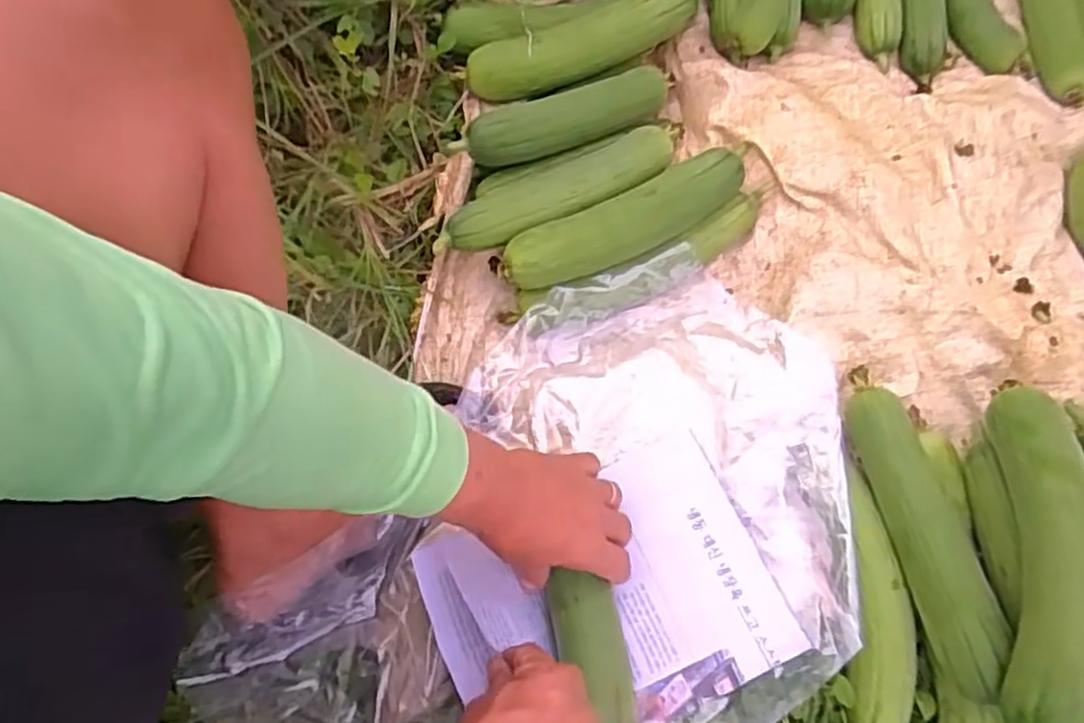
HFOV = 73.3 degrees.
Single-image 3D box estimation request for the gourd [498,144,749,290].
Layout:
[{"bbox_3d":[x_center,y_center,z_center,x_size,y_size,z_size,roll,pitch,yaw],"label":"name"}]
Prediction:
[{"bbox_3d":[0.077,-0.128,0.669,0.246,0.052,0.066,-25,72,-9],"label":"gourd"}]

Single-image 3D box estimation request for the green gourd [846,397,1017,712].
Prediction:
[{"bbox_3d":[0.294,0.132,0.564,0.049,0.062,0.234,-10,71,-4],"label":"green gourd"}]

